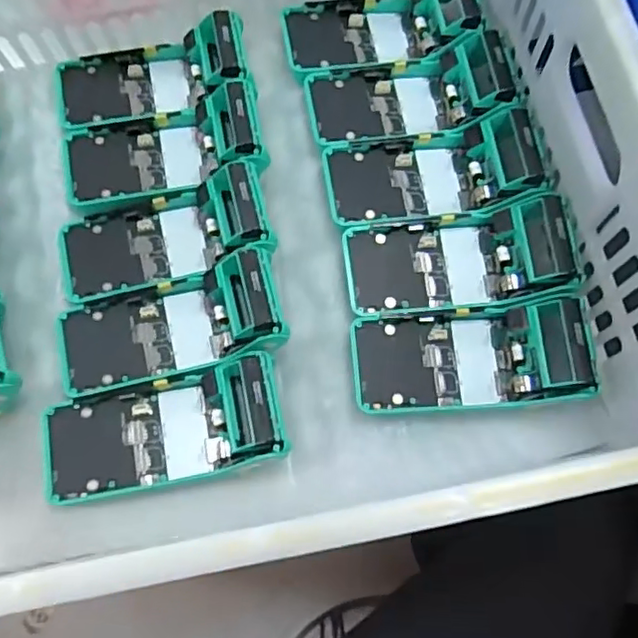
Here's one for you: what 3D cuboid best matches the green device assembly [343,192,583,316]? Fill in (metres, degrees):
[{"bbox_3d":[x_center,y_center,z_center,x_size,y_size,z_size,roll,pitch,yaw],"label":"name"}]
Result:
[{"bbox_3d":[0.104,-0.046,0.454,0.161,0.049,0.070,-6,72,0],"label":"green device assembly"}]

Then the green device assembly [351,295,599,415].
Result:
[{"bbox_3d":[0.109,0.027,0.437,0.167,0.041,0.077,-4,72,1],"label":"green device assembly"}]

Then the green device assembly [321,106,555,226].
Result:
[{"bbox_3d":[0.091,-0.118,0.477,0.166,0.044,0.074,-6,72,0],"label":"green device assembly"}]

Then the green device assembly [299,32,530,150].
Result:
[{"bbox_3d":[0.074,-0.188,0.497,0.162,0.042,0.076,-7,72,0],"label":"green device assembly"}]

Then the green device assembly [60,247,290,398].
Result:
[{"bbox_3d":[-0.110,0.002,0.449,0.167,0.044,0.075,-12,72,-2],"label":"green device assembly"}]

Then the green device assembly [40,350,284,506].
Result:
[{"bbox_3d":[-0.110,0.078,0.428,0.172,0.045,0.079,-11,72,-1],"label":"green device assembly"}]

